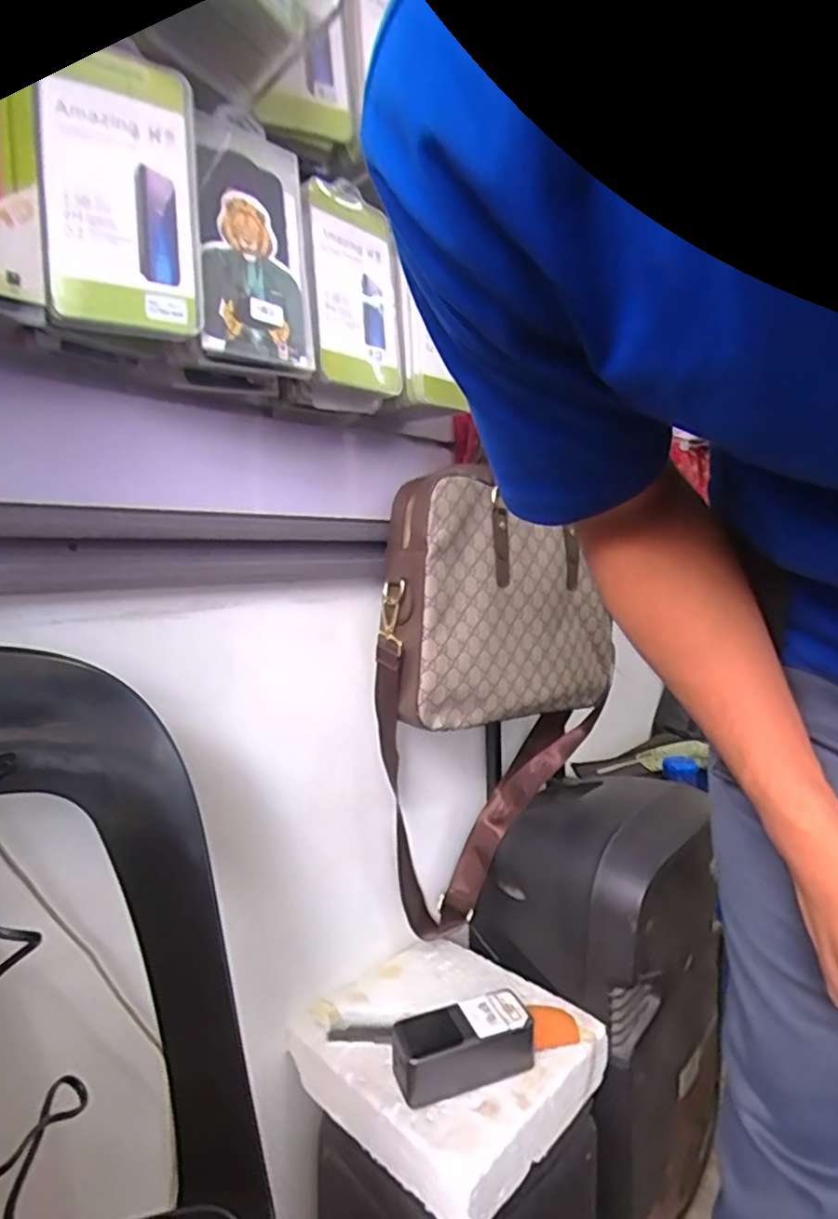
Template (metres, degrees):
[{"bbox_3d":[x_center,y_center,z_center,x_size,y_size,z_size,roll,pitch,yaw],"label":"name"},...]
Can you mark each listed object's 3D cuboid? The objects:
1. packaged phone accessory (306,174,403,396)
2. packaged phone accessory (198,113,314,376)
[{"bbox_3d":[-0.056,-0.286,0.562,0.014,0.168,0.104,4,7,39],"label":"packaged phone accessory"},{"bbox_3d":[-0.123,-0.270,0.476,0.016,0.168,0.090,5,7,44],"label":"packaged phone accessory"}]

